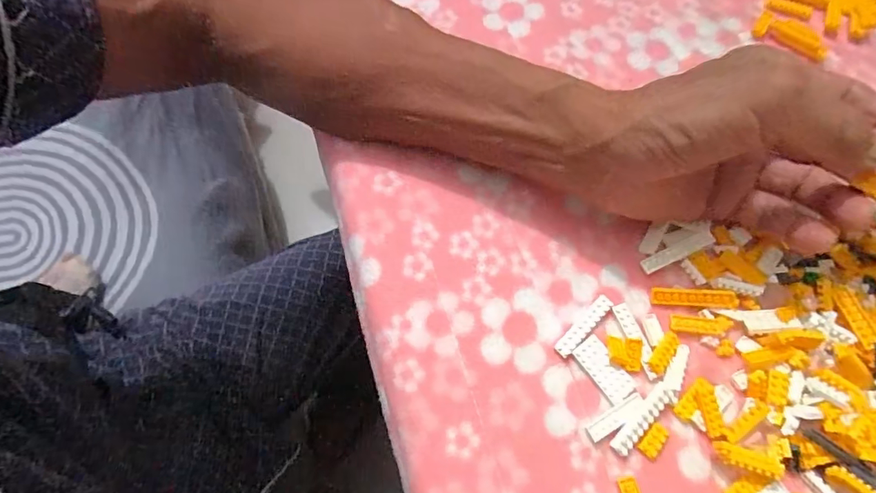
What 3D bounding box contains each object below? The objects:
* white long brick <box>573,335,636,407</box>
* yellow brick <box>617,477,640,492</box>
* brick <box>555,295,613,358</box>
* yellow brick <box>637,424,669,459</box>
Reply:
[{"bbox_3d":[0.084,0.061,0.229,0.016,0.004,0.032,-32,72,-14],"label":"white long brick"},{"bbox_3d":[0.089,0.114,0.212,0.008,0.005,0.012,-12,68,-7],"label":"yellow brick"},{"bbox_3d":[0.076,0.042,0.241,0.008,0.005,0.040,43,72,15],"label":"brick"},{"bbox_3d":[0.103,0.093,0.220,0.009,0.006,0.015,36,71,13],"label":"yellow brick"}]

